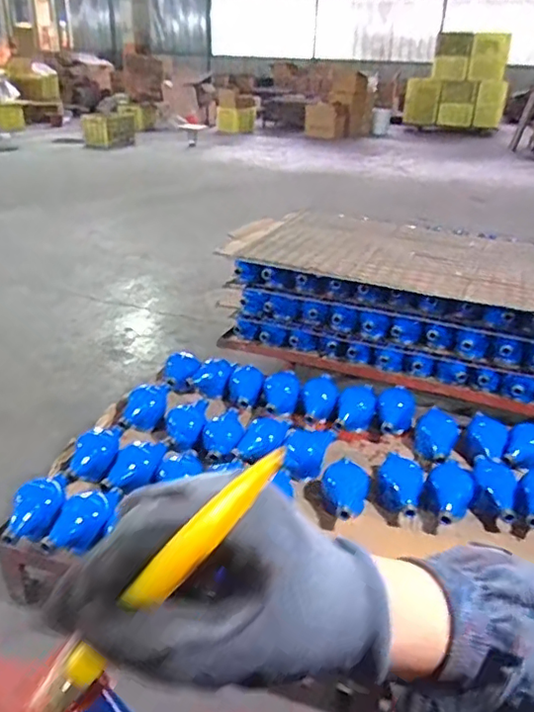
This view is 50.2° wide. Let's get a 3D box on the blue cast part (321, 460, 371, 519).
[{"bbox_3d":[0.148,0.267,1.088,0.090,0.055,0.137,7,27,8],"label":"blue cast part"}]

